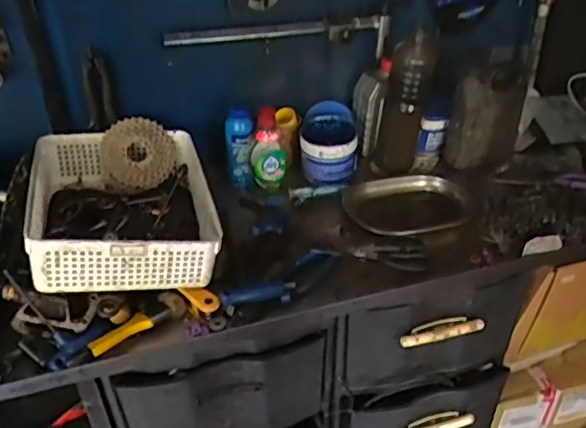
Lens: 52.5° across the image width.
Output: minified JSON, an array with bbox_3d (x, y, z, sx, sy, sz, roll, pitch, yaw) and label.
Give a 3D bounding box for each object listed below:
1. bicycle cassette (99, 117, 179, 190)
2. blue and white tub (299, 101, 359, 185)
[{"bbox_3d":[-0.259,-0.101,0.997,0.120,0.117,0.037,-6,0,-17],"label":"bicycle cassette"},{"bbox_3d":[0.065,-0.124,1.079,0.101,0.123,0.105,0,38,0],"label":"blue and white tub"}]

